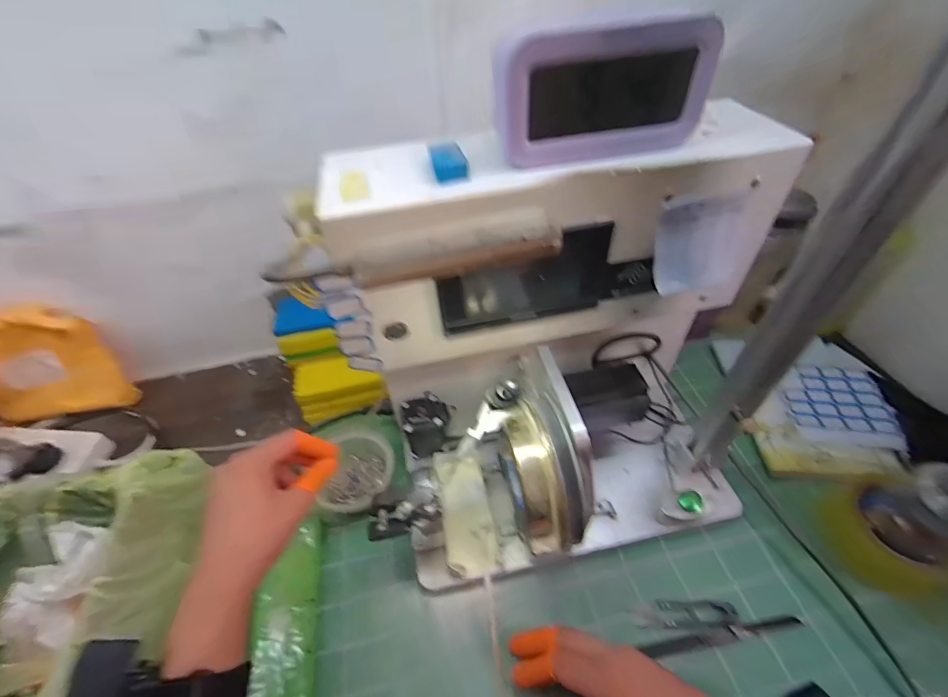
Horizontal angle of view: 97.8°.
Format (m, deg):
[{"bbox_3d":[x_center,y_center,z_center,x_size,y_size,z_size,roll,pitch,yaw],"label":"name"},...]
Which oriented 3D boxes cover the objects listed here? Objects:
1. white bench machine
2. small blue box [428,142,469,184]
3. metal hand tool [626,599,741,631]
[{"bbox_3d":[0.077,0.033,0.369,0.340,0.339,0.223,-15,48,-10],"label":"white bench machine"},{"bbox_3d":[-0.017,-0.128,0.283,0.023,0.014,0.027,-11,48,-7],"label":"small blue box"},{"bbox_3d":[0.200,0.251,0.391,0.093,0.021,0.024,-2,47,2],"label":"metal hand tool"}]

